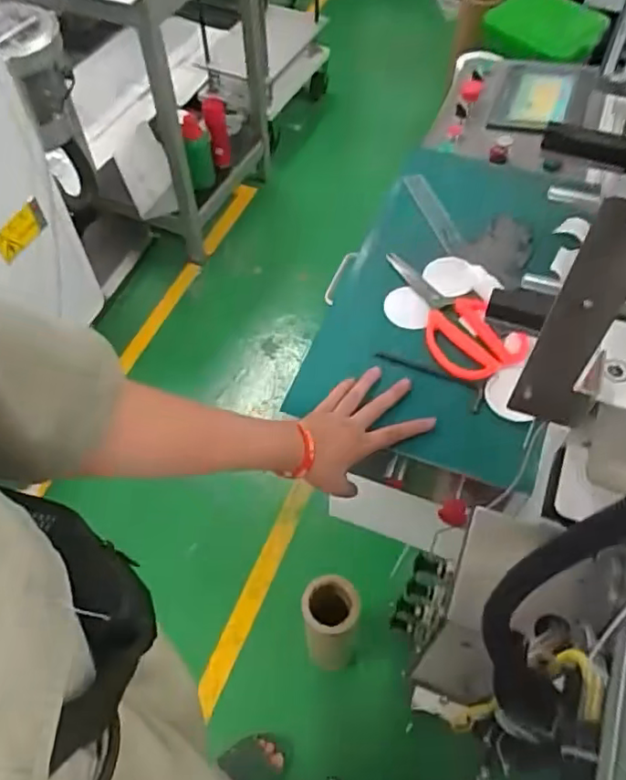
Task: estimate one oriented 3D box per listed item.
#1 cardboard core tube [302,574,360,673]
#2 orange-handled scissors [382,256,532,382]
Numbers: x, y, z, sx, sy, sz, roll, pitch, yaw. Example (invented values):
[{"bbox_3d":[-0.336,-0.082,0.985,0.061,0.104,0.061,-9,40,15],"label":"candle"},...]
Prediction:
[{"bbox_3d":[0.033,0.475,1.204,0.099,0.387,0.104,1,57,2],"label":"cardboard core tube"},{"bbox_3d":[0.154,-0.094,0.742,0.098,0.014,0.216,-33,62,-19],"label":"orange-handled scissors"}]

